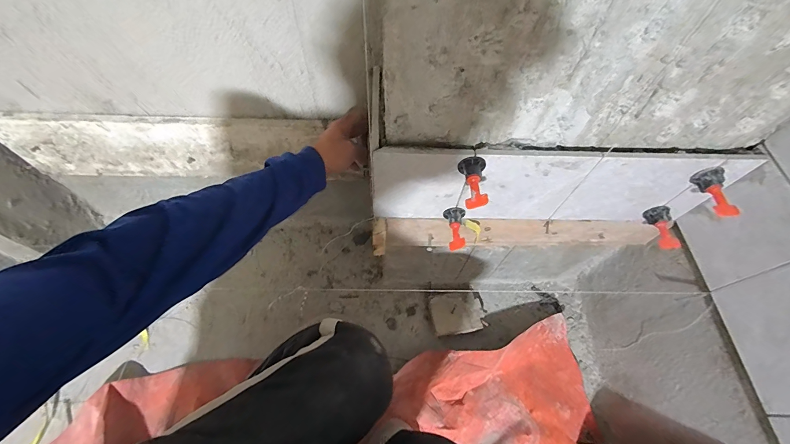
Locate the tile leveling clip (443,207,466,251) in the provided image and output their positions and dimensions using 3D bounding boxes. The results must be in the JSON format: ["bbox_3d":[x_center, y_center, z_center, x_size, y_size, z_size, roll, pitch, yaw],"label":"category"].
[{"bbox_3d":[0.087,0.010,0.491,0.031,0.027,0.059,4,62,0],"label":"tile leveling clip"}]

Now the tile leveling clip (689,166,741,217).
[{"bbox_3d":[0.395,-0.035,0.411,0.028,0.028,0.062,-9,62,-7],"label":"tile leveling clip"}]

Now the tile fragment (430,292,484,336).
[{"bbox_3d":[0.148,0.218,0.804,0.118,0.035,0.093,-4,62,-4],"label":"tile fragment"}]

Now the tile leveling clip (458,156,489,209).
[{"bbox_3d":[0.092,-0.043,0.396,0.037,0.034,0.062,9,62,3],"label":"tile leveling clip"}]

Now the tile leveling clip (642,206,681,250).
[{"bbox_3d":[0.391,0.011,0.494,0.027,0.028,0.063,-1,62,-3],"label":"tile leveling clip"}]

